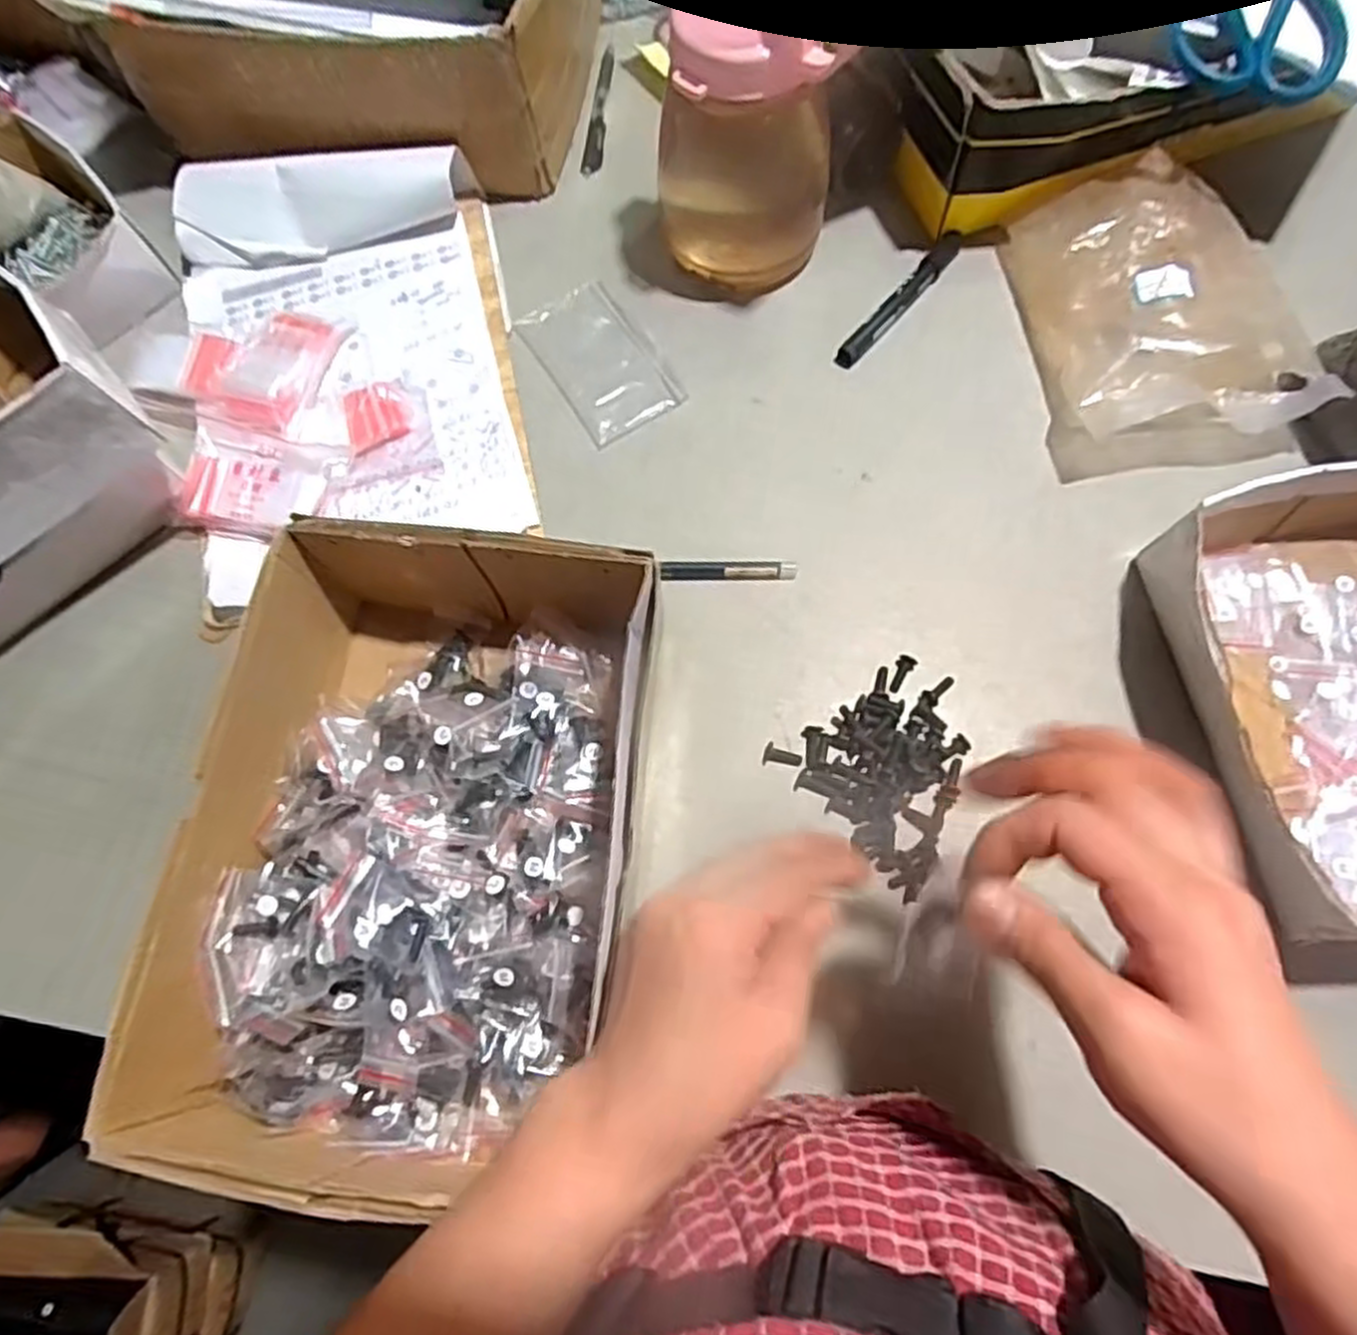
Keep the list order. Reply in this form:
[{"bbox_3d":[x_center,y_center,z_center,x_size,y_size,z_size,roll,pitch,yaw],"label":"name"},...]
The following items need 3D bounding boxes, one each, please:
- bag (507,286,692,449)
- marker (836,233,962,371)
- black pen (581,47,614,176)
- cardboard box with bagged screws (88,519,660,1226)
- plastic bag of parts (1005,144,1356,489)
[{"bbox_3d":[-0.056,-0.220,0.564,0.073,0.004,0.128,-31,72,-9],"label":"bag"},{"bbox_3d":[0.161,-0.266,0.567,0.018,0.011,0.143,37,75,14],"label":"marker"},{"bbox_3d":[-0.063,-0.458,0.646,0.014,0.012,0.140,4,70,4],"label":"black pen"},{"bbox_3d":[-0.128,0.088,0.403,0.205,0.097,0.302,5,70,4],"label":"cardboard box with bagged screws"},{"bbox_3d":[0.326,-0.239,0.531,0.164,0.052,0.210,-4,69,1],"label":"plastic bag of parts"}]

